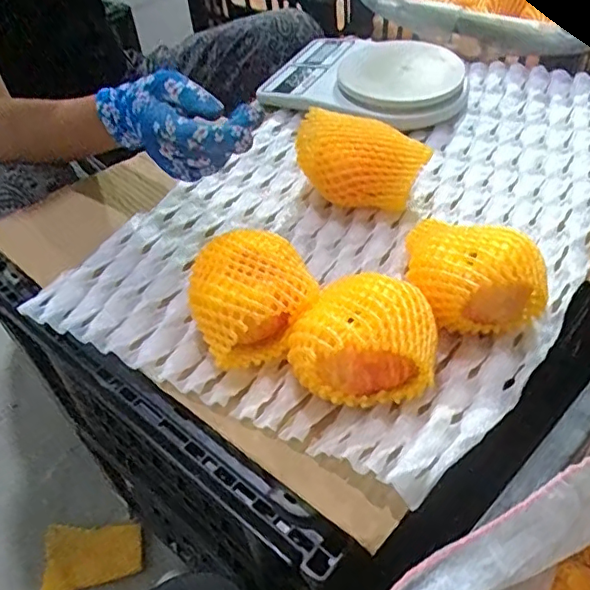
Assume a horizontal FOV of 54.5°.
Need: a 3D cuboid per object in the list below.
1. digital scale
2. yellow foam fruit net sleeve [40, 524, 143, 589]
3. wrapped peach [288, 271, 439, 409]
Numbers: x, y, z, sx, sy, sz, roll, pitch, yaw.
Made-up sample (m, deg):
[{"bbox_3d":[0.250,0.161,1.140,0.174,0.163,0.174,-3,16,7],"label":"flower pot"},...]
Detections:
[{"bbox_3d":[0.079,-0.260,0.653,0.222,0.049,0.155,20,51,23],"label":"digital scale"},{"bbox_3d":[-0.269,0.342,0.762,0.127,0.014,0.091,-13,46,-7],"label":"yellow foam fruit net sleeve"},{"bbox_3d":[0.044,0.031,0.373,0.091,0.066,0.087,2,46,8],"label":"wrapped peach"}]

